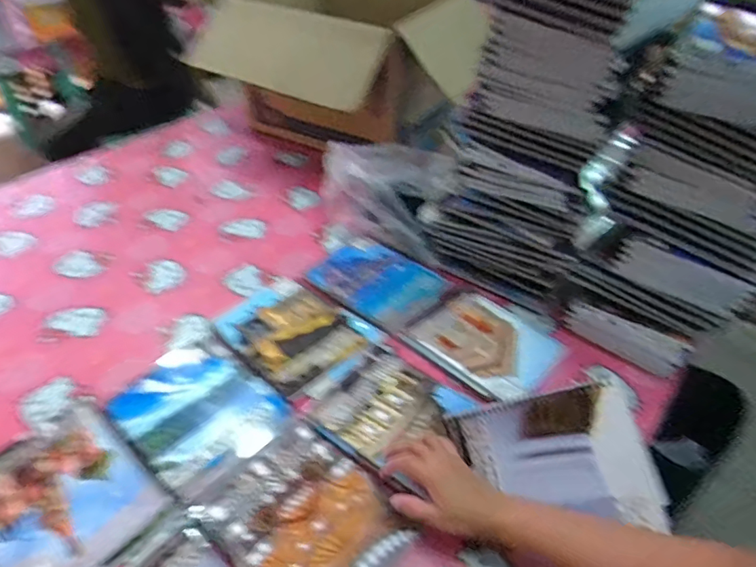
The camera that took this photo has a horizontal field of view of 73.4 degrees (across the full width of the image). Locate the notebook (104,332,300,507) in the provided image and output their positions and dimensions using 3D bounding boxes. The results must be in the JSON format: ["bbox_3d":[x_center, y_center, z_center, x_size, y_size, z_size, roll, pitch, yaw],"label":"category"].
[{"bbox_3d":[-0.225,0.157,0.644,0.196,0.006,0.165,33,51,30],"label":"notebook"}]

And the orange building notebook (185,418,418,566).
[{"bbox_3d":[-0.078,0.251,0.549,0.198,0.007,0.159,30,49,27],"label":"orange building notebook"}]

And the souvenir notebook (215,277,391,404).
[{"bbox_3d":[-0.121,0.071,0.744,0.218,0.009,0.163,30,49,27],"label":"souvenir notebook"}]

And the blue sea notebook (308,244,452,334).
[{"bbox_3d":[0.002,-0.006,0.836,0.199,0.009,0.152,31,50,28],"label":"blue sea notebook"}]

